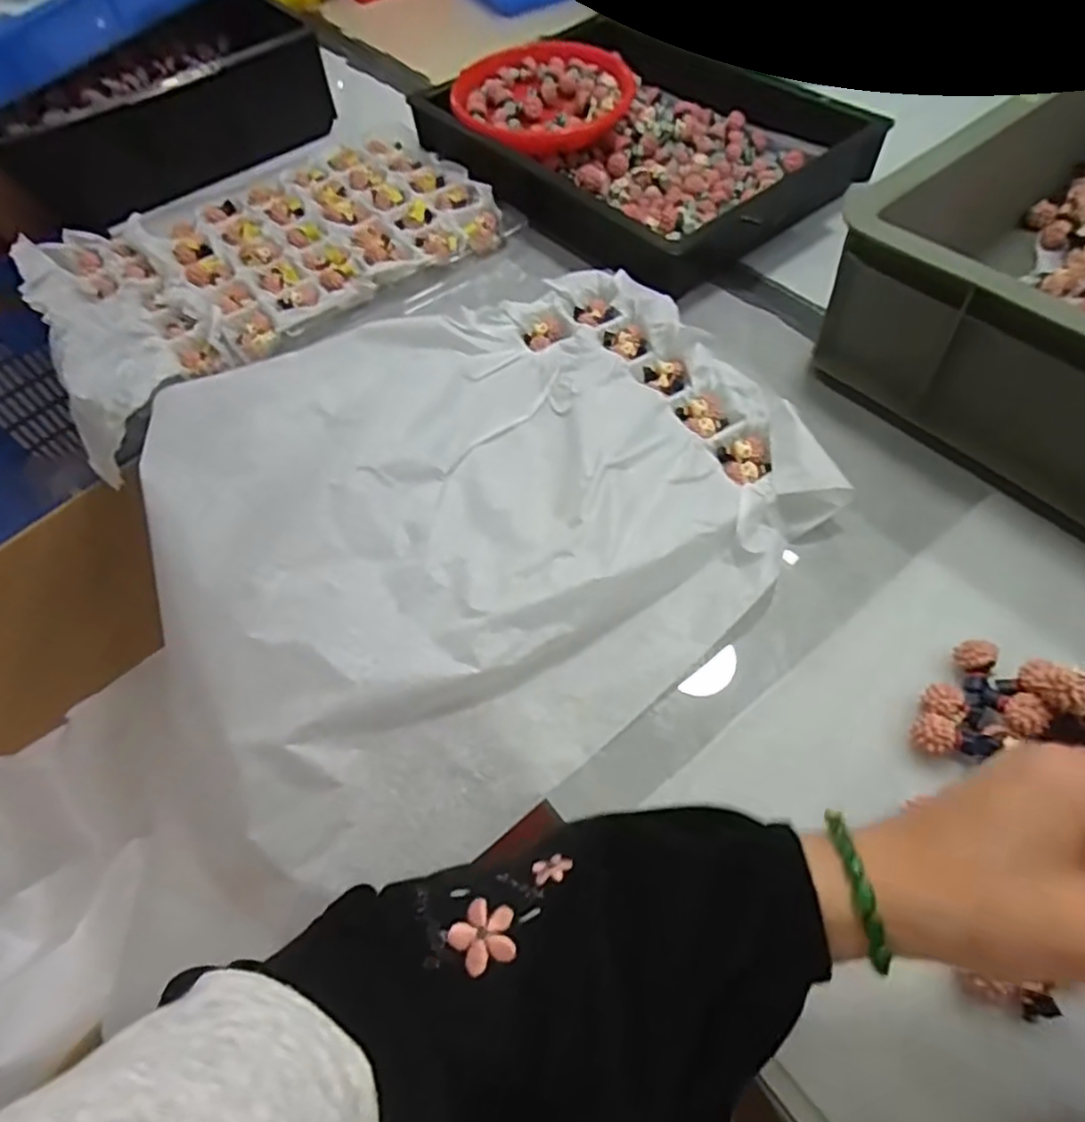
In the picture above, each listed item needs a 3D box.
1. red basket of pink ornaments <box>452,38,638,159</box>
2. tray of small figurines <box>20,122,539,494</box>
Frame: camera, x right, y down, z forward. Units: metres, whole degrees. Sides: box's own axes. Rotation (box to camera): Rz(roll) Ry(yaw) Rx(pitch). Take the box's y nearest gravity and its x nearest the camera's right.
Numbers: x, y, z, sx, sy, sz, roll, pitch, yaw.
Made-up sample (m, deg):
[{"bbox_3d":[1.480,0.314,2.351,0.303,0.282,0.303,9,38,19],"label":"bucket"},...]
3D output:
[{"bbox_3d":[0.000,-0.474,0.688,0.175,0.042,0.171,-12,58,-3],"label":"red basket of pink ornaments"},{"bbox_3d":[-0.261,-0.287,0.619,0.414,0.035,0.274,-37,63,-17],"label":"tray of small figurines"}]

